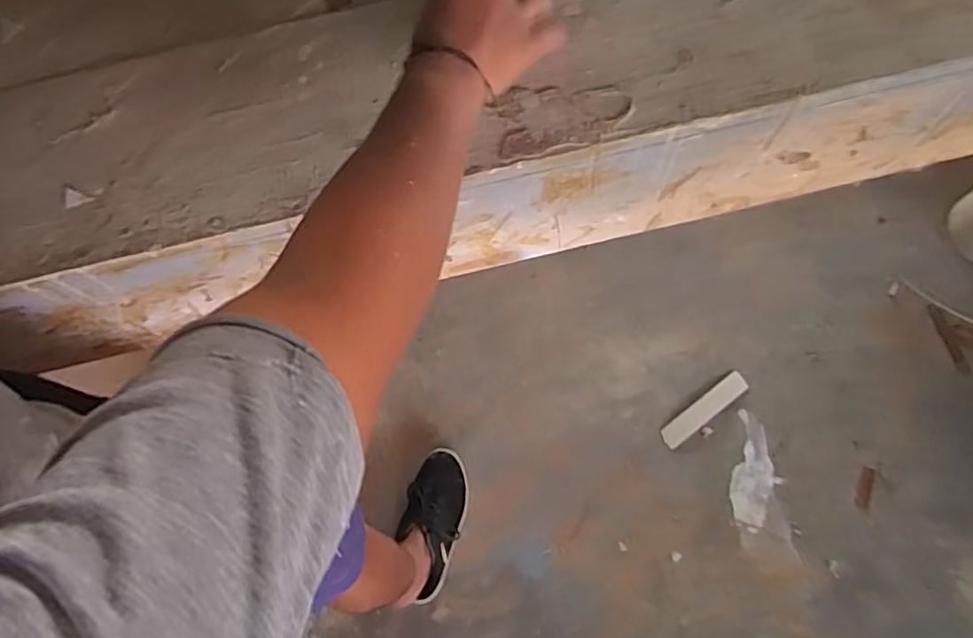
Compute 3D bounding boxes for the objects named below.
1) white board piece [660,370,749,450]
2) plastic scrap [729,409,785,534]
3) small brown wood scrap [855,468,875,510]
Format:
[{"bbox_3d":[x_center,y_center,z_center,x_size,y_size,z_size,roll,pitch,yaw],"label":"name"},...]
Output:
[{"bbox_3d":[0.431,0.179,1.232,0.201,0.007,0.045,-35,74,-9],"label":"white board piece"},{"bbox_3d":[0.514,0.291,1.192,0.082,0.012,0.212,13,73,7],"label":"plastic scrap"},{"bbox_3d":[0.716,0.320,1.181,0.026,0.009,0.078,15,73,7],"label":"small brown wood scrap"}]

